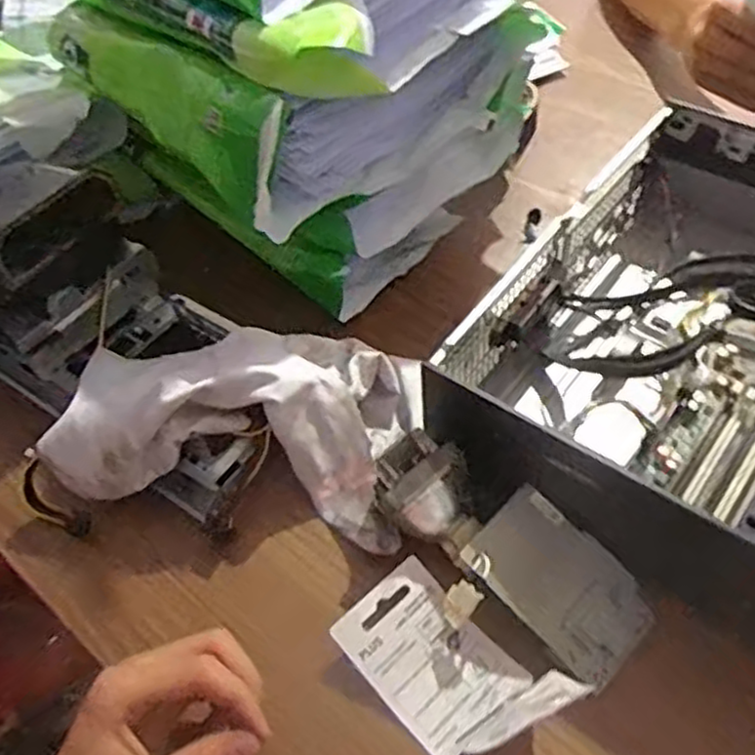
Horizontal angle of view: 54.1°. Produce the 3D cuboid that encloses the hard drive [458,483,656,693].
[{"bbox_3d":[0.108,0.120,0.432,0.064,0.006,0.106,-42,78,-16],"label":"hard drive"}]

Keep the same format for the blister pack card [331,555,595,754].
[{"bbox_3d":[0.043,0.164,0.428,0.084,0.022,0.119,-38,57,-23],"label":"blister pack card"}]

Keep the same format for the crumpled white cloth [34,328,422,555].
[{"bbox_3d":[-0.090,0.018,0.504,0.245,0.079,0.147,7,53,12],"label":"crumpled white cloth"}]

